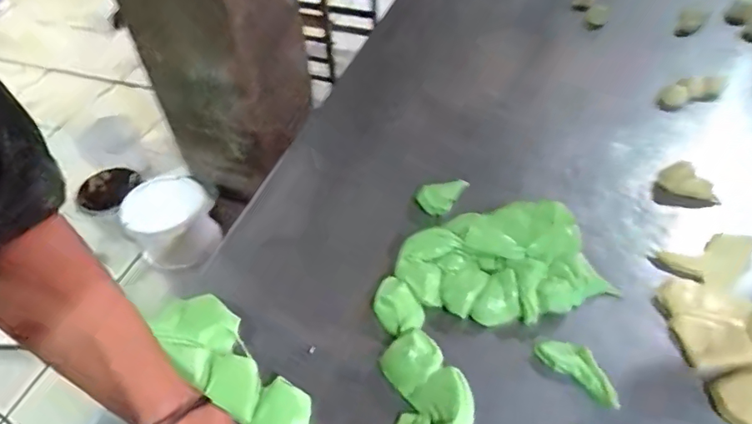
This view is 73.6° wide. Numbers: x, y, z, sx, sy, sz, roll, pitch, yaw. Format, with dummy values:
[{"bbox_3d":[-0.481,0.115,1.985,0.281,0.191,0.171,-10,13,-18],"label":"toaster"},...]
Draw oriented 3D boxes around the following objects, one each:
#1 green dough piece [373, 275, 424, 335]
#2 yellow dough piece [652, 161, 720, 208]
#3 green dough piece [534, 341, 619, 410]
[{"bbox_3d":[0.023,0.104,0.546,0.043,0.025,0.069,-24,50,-18],"label":"green dough piece"},{"bbox_3d":[0.411,-0.032,0.680,0.081,0.042,0.063,-5,47,-2],"label":"yellow dough piece"},{"bbox_3d":[0.204,0.154,0.500,0.085,0.010,0.038,34,57,29],"label":"green dough piece"}]

